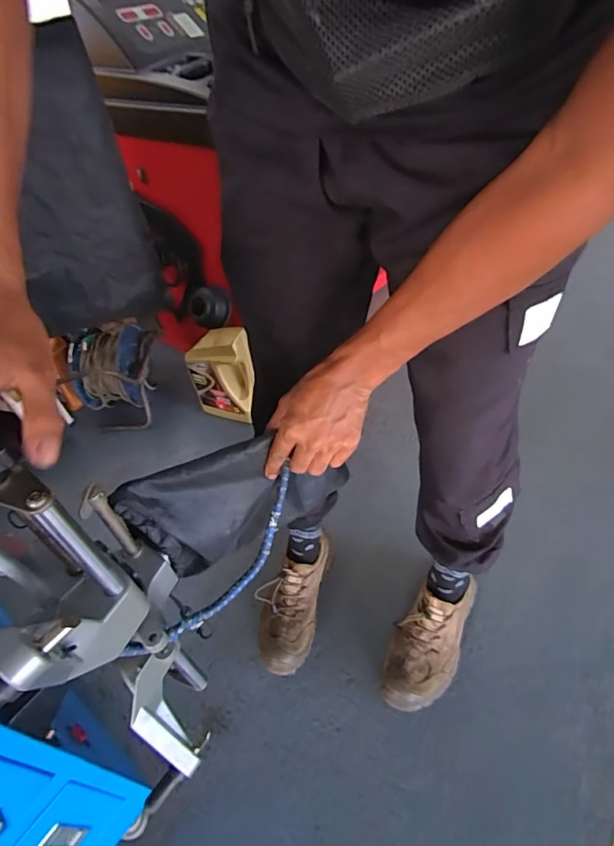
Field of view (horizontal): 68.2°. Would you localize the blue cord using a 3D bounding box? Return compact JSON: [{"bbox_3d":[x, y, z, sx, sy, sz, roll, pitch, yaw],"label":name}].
[{"bbox_3d":[-0.087,0.159,0.485,0.026,0.087,0.232,31,57,27],"label":"blue cord"}]

